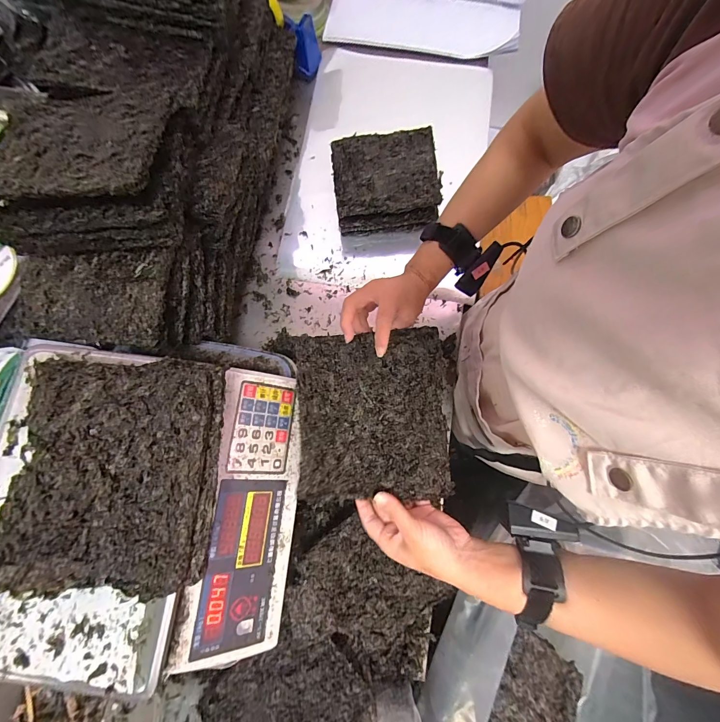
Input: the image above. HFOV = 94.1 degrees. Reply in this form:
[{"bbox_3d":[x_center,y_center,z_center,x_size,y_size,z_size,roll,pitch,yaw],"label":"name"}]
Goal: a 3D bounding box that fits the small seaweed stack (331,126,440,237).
[{"bbox_3d":[0.052,-0.370,0.699,0.204,0.089,0.180,-6,78,-1],"label":"small seaweed stack"}]

